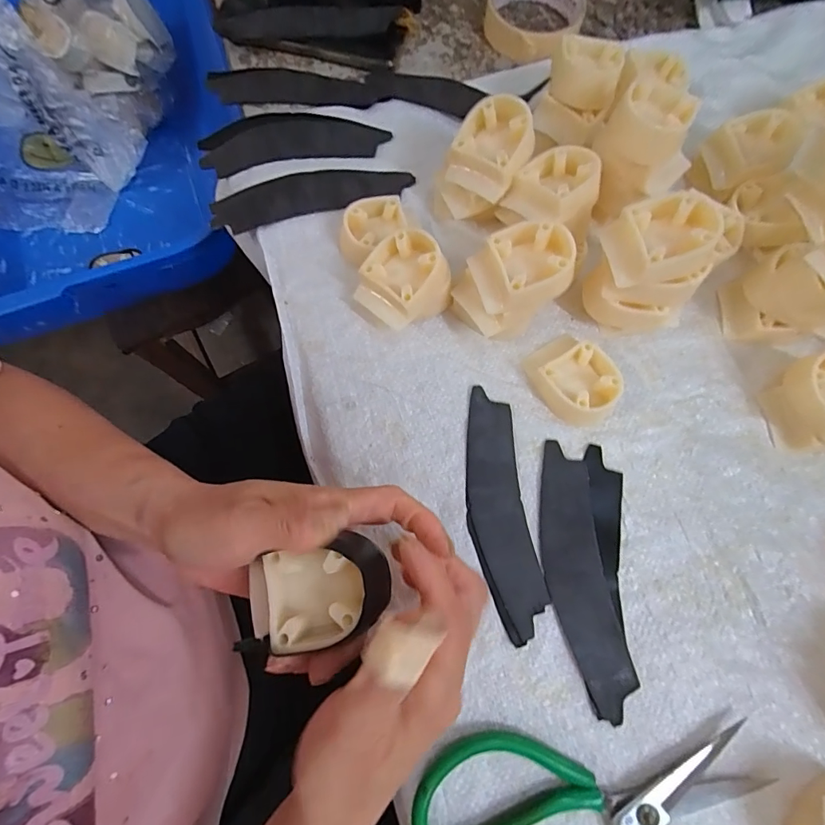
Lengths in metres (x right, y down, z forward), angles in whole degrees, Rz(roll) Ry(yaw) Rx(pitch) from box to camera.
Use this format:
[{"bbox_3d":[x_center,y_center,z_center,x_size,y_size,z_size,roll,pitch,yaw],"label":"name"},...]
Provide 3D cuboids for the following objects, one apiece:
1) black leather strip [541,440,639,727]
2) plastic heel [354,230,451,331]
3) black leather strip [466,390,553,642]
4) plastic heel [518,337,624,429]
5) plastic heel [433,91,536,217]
[{"bbox_3d":[0.103,0.099,0.277,0.037,0.006,0.157,-10,75,8],"label":"black leather strip"},{"bbox_3d":[-0.007,-0.088,0.306,0.055,0.045,0.050,0,74,-2],"label":"plastic heel"},{"bbox_3d":[0.056,0.061,0.286,0.039,0.004,0.153,-8,75,-4],"label":"black leather strip"},{"bbox_3d":[0.110,-0.022,0.303,0.049,0.021,0.062,-33,78,-10],"label":"plastic heel"},{"bbox_3d":[0.050,-0.177,0.321,0.056,0.065,0.059,35,76,8],"label":"plastic heel"}]

